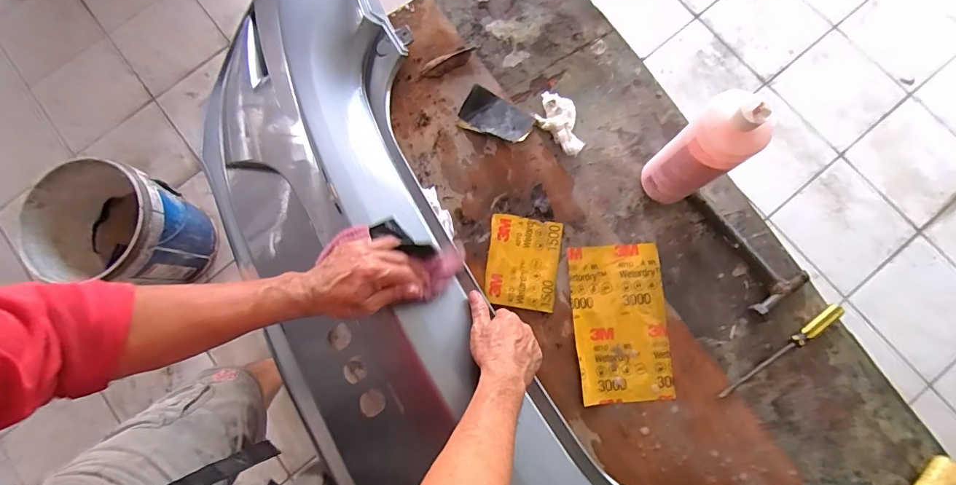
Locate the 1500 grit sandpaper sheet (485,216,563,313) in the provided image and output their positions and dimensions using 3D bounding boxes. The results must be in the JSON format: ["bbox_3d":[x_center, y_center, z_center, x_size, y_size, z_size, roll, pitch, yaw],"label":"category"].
[{"bbox_3d":[0.069,0.030,0.686,0.107,0.009,0.136,8,79,3],"label":"1500 grit sandpaper sheet"}]

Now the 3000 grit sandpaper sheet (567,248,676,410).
[{"bbox_3d":[0.213,0.120,0.671,0.135,0.011,0.230,-4,79,1],"label":"3000 grit sandpaper sheet"}]

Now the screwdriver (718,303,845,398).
[{"bbox_3d":[0.445,0.163,0.653,0.217,0.024,0.022,-37,80,-5],"label":"screwdriver"}]

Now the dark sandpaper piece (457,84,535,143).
[{"bbox_3d":[0.030,-0.205,0.727,0.117,0.017,0.070,22,81,6],"label":"dark sandpaper piece"}]

